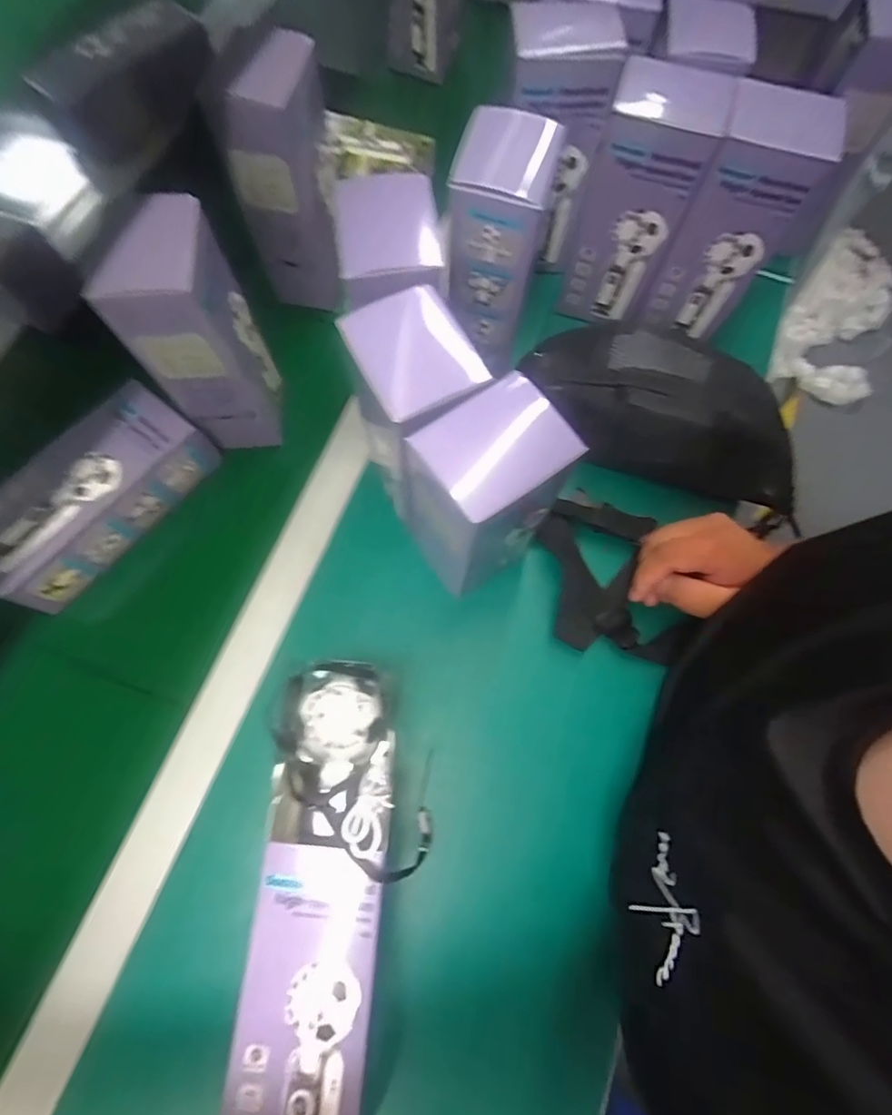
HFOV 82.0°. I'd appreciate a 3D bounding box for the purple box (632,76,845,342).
[{"bbox_3d":[0.241,-0.282,0.445,0.080,0.171,0.074,21,70,5],"label":"purple box"}]

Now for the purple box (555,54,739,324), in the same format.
[{"bbox_3d":[0.164,-0.308,0.458,0.087,0.179,0.087,17,70,3],"label":"purple box"}]

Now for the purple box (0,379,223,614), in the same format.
[{"bbox_3d":[-0.304,-0.053,0.442,0.090,0.063,0.196,36,72,10],"label":"purple box"}]

